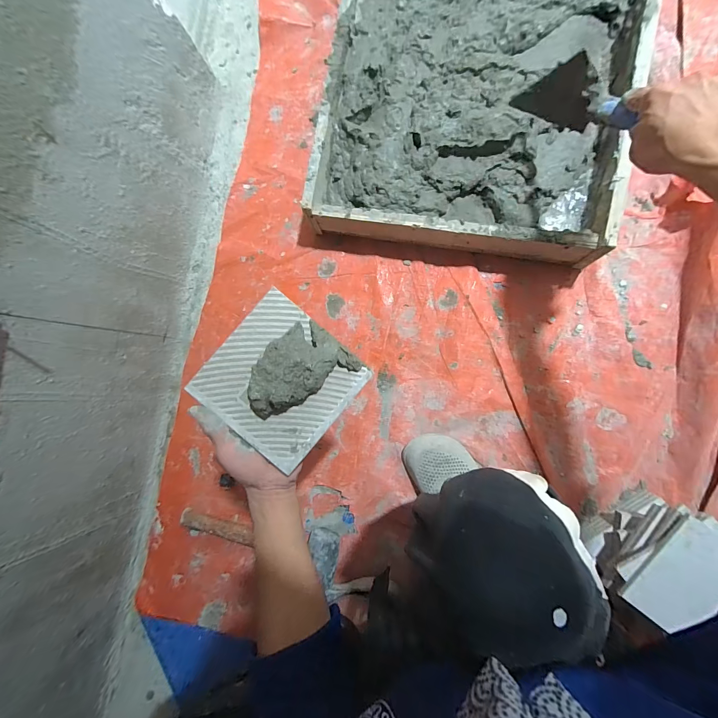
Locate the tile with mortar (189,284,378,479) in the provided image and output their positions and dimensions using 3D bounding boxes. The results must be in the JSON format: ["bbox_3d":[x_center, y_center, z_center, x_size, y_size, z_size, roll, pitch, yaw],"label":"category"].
[{"bbox_3d":[-0.087,0.024,0.356,0.145,0.049,0.145,40,95,7],"label":"tile with mortar"}]

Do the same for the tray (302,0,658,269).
[{"bbox_3d":[0.219,-0.576,0.584,0.504,0.104,0.760,10,91,8],"label":"tray"}]

